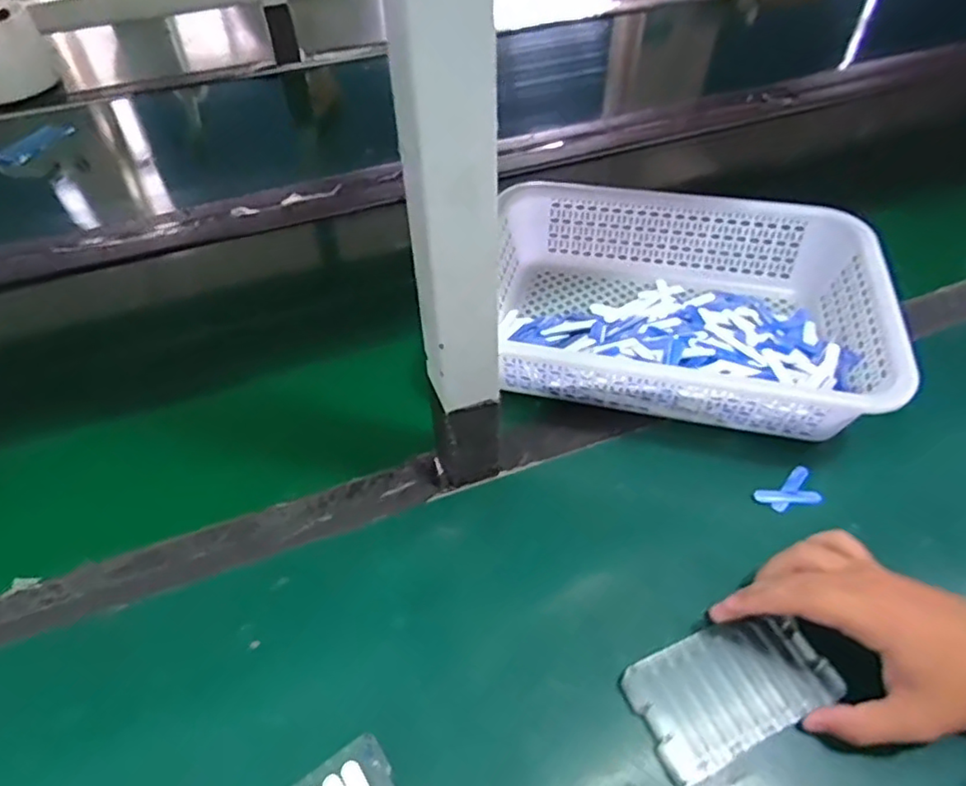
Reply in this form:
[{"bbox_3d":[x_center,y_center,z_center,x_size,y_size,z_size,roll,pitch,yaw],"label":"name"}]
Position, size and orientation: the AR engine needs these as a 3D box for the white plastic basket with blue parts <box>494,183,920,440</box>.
[{"bbox_3d":[0.173,-0.080,0.583,0.338,0.082,0.256,9,48,10],"label":"white plastic basket with blue parts"}]

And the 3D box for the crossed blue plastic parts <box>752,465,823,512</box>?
[{"bbox_3d":[0.243,0.079,0.497,0.055,0.006,0.031,-24,51,-19],"label":"crossed blue plastic parts"}]

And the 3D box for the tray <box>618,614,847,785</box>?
[{"bbox_3d":[0.156,0.183,0.399,0.123,0.014,0.067,-19,50,-15],"label":"tray"}]

